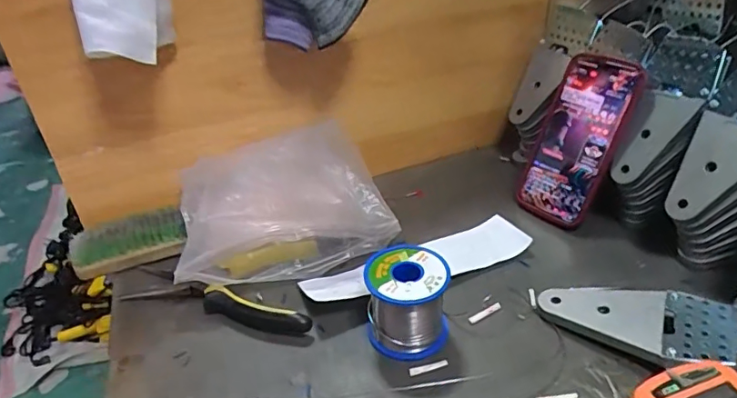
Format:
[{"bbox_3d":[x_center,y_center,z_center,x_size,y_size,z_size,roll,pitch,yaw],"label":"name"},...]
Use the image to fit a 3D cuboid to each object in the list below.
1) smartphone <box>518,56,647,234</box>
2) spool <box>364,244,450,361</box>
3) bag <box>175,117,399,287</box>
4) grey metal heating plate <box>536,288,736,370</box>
[{"bbox_3d":[0.213,-0.060,0.525,0.016,0.170,0.081,5,18,-45],"label":"smartphone"},{"bbox_3d":[0.031,0.082,0.409,0.062,0.062,0.062,-6,33,-3],"label":"spool"},{"bbox_3d":[-0.087,0.005,0.512,0.193,0.089,0.136,-12,34,-12],"label":"bag"},{"bbox_3d":[0.204,0.098,0.397,0.134,0.029,0.071,12,36,22],"label":"grey metal heating plate"}]

